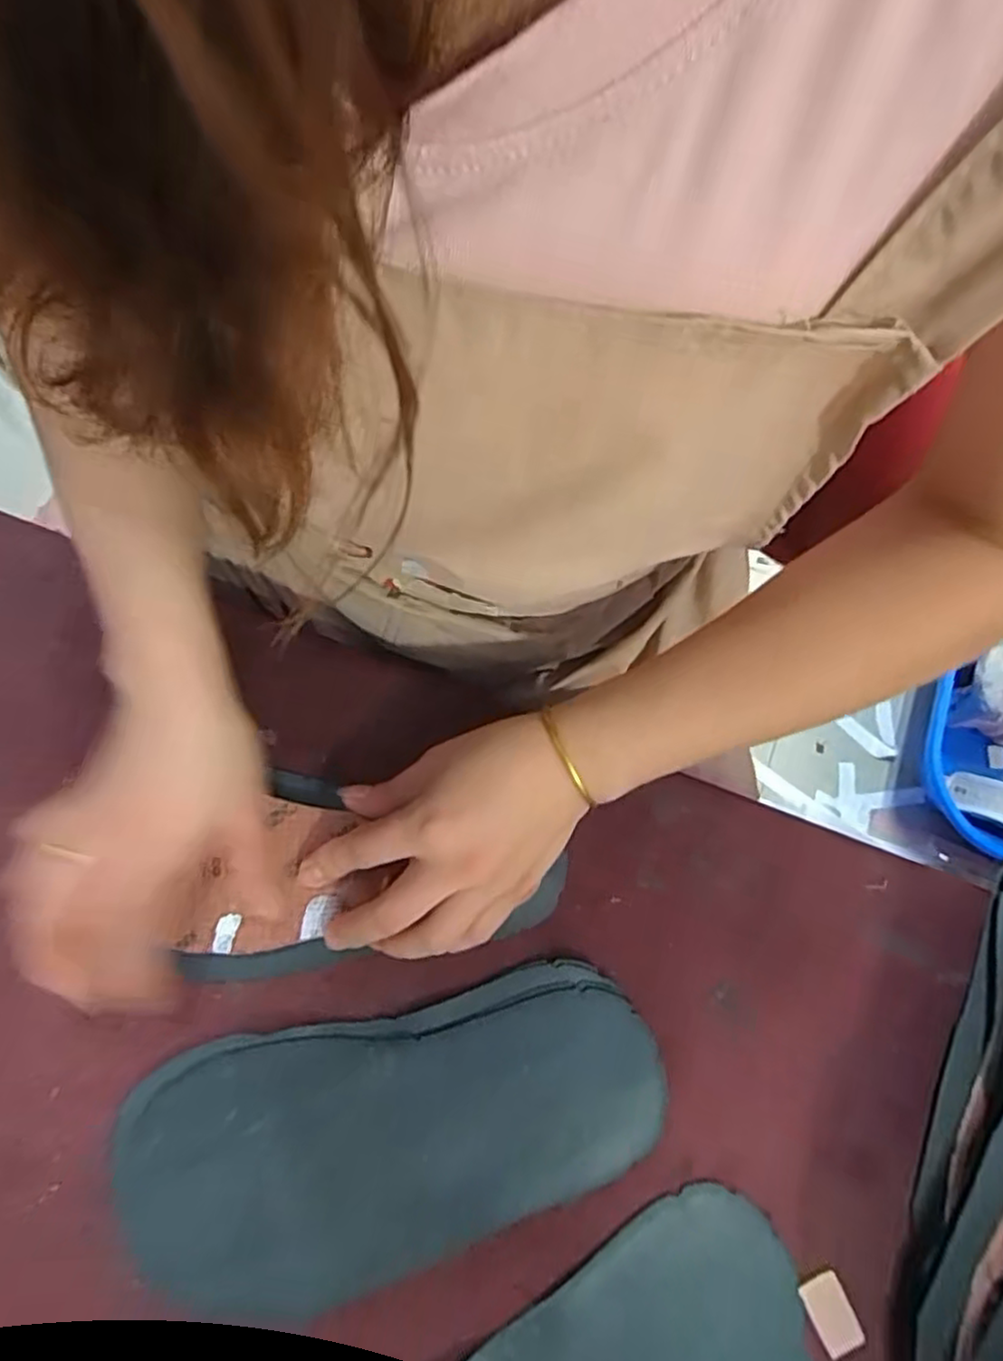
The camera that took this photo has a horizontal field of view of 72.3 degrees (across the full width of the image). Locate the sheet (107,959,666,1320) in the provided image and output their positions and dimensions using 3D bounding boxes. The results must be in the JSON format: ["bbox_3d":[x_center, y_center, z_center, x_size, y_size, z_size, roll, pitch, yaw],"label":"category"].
[{"bbox_3d":[-0.049,0.210,0.319,0.248,0.017,0.106,-11,75,-5],"label":"sheet"}]

